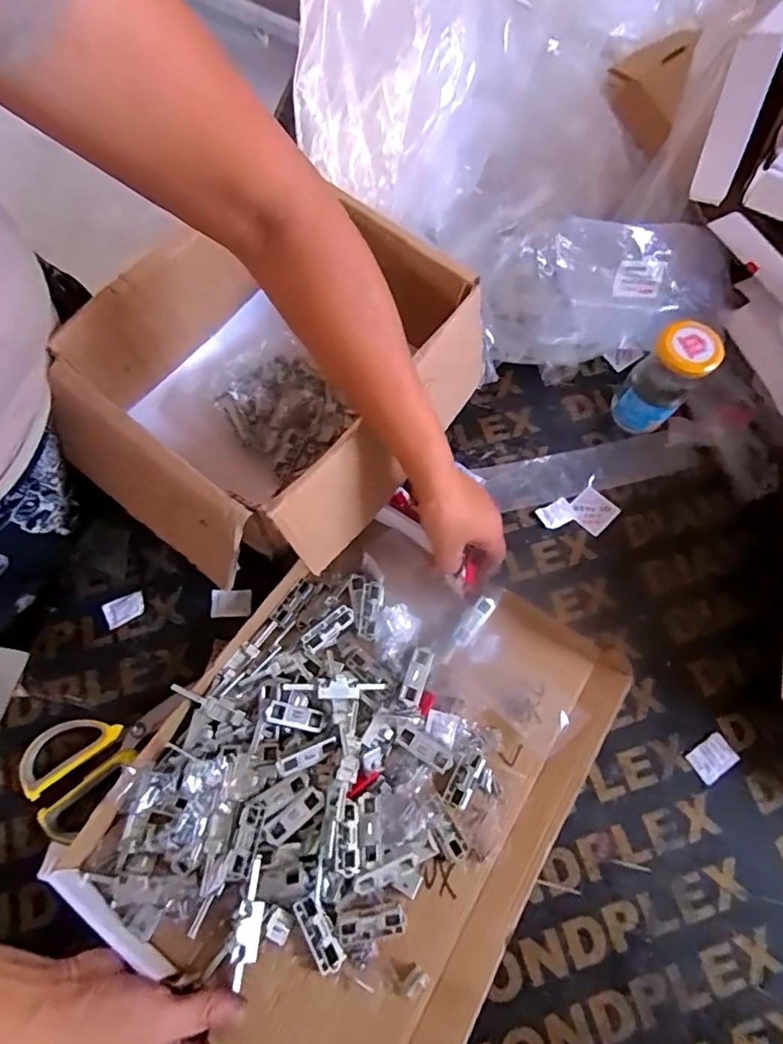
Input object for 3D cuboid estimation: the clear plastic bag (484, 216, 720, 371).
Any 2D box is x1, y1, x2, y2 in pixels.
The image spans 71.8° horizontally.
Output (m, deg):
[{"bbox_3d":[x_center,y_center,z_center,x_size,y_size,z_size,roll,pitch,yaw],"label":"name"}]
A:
[{"bbox_3d":[0.233,-0.241,0.594,0.272,0.127,0.136,9,68,2],"label":"clear plastic bag"}]

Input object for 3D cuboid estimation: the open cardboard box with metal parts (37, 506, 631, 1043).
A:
[{"bbox_3d":[-0.019,0.204,0.454,0.321,0.060,0.400,34,72,9],"label":"open cardboard box with metal parts"}]

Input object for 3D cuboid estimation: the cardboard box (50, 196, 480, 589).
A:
[{"bbox_3d":[-0.103,-0.127,0.509,0.264,0.140,0.341,35,71,12],"label":"cardboard box"}]

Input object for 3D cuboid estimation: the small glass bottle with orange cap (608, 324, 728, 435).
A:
[{"bbox_3d":[0.281,-0.145,0.564,0.060,0.125,0.060,31,71,8],"label":"small glass bottle with orange cap"}]

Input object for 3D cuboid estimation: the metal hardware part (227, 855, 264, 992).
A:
[{"bbox_3d":[-0.109,0.300,0.411,0.020,0.014,0.078,4,54,-1],"label":"metal hardware part"}]

